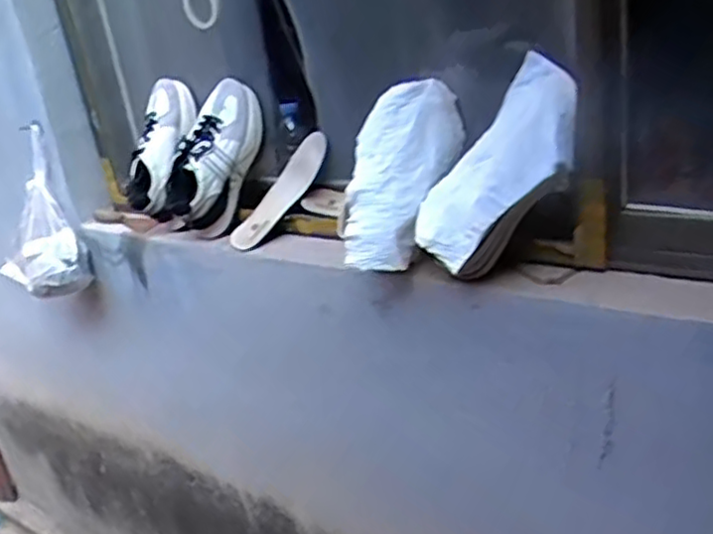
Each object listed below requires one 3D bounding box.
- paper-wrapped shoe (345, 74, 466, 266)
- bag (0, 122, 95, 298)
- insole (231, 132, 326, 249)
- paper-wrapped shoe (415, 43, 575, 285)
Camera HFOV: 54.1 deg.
[{"bbox_3d":[0.050,-0.125,0.948,0.115,0.262,0.093,14,-8,42],"label":"paper-wrapped shoe"},{"bbox_3d":[-0.646,-0.099,1.399,0.149,0.323,0.161,-20,25,-26],"label":"bag"},{"bbox_3d":[-0.124,-0.127,1.184,0.234,0.050,0.084,-50,19,12],"label":"insole"},{"bbox_3d":[0.187,-0.118,0.862,0.098,0.276,0.138,28,11,-22],"label":"paper-wrapped shoe"}]

